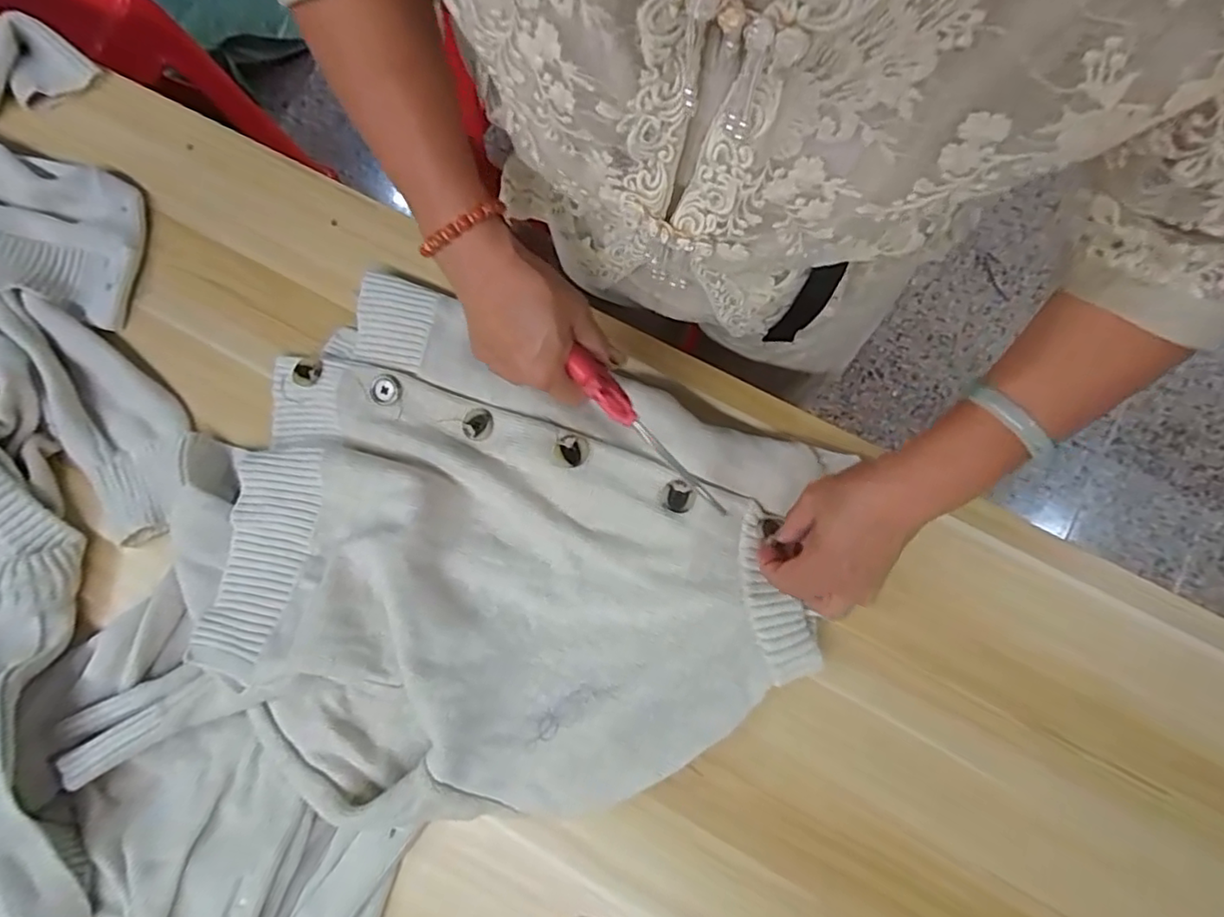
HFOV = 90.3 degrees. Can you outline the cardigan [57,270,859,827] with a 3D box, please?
[{"bbox_3d":[-0.099,0.093,0.469,0.456,0.053,0.390,23,73,5],"label":"cardigan"}]

